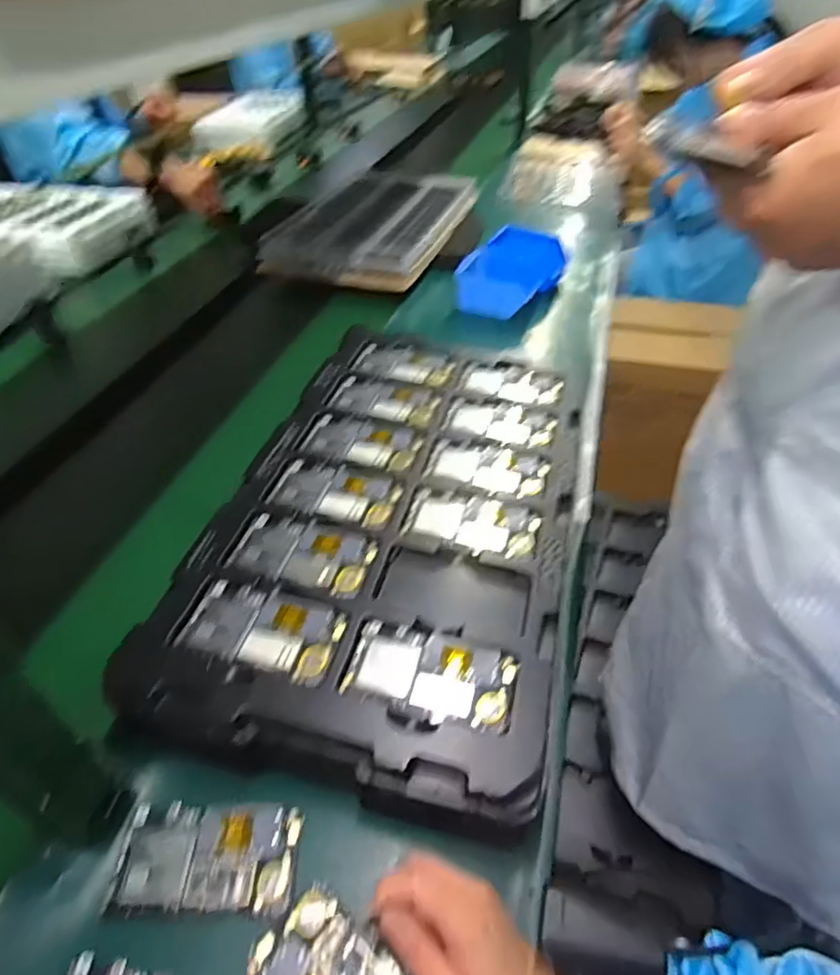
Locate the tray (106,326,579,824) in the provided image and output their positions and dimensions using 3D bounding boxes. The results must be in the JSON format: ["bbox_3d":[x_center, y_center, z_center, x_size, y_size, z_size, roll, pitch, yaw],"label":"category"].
[{"bbox_3d":[-0.013,0.015,0.602,0.331,0.035,0.547,11,45,9],"label":"tray"}]

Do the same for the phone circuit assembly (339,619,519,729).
[{"bbox_3d":[0.008,0.145,0.460,0.126,0.007,0.067,13,45,11],"label":"phone circuit assembly"}]

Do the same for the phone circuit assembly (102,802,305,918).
[{"bbox_3d":[-0.151,0.265,0.423,0.122,0.013,0.064,0,44,-2],"label":"phone circuit assembly"}]

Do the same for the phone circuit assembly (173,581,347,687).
[{"bbox_3d":[-0.127,0.116,0.480,0.122,0.006,0.074,15,46,13],"label":"phone circuit assembly"}]

